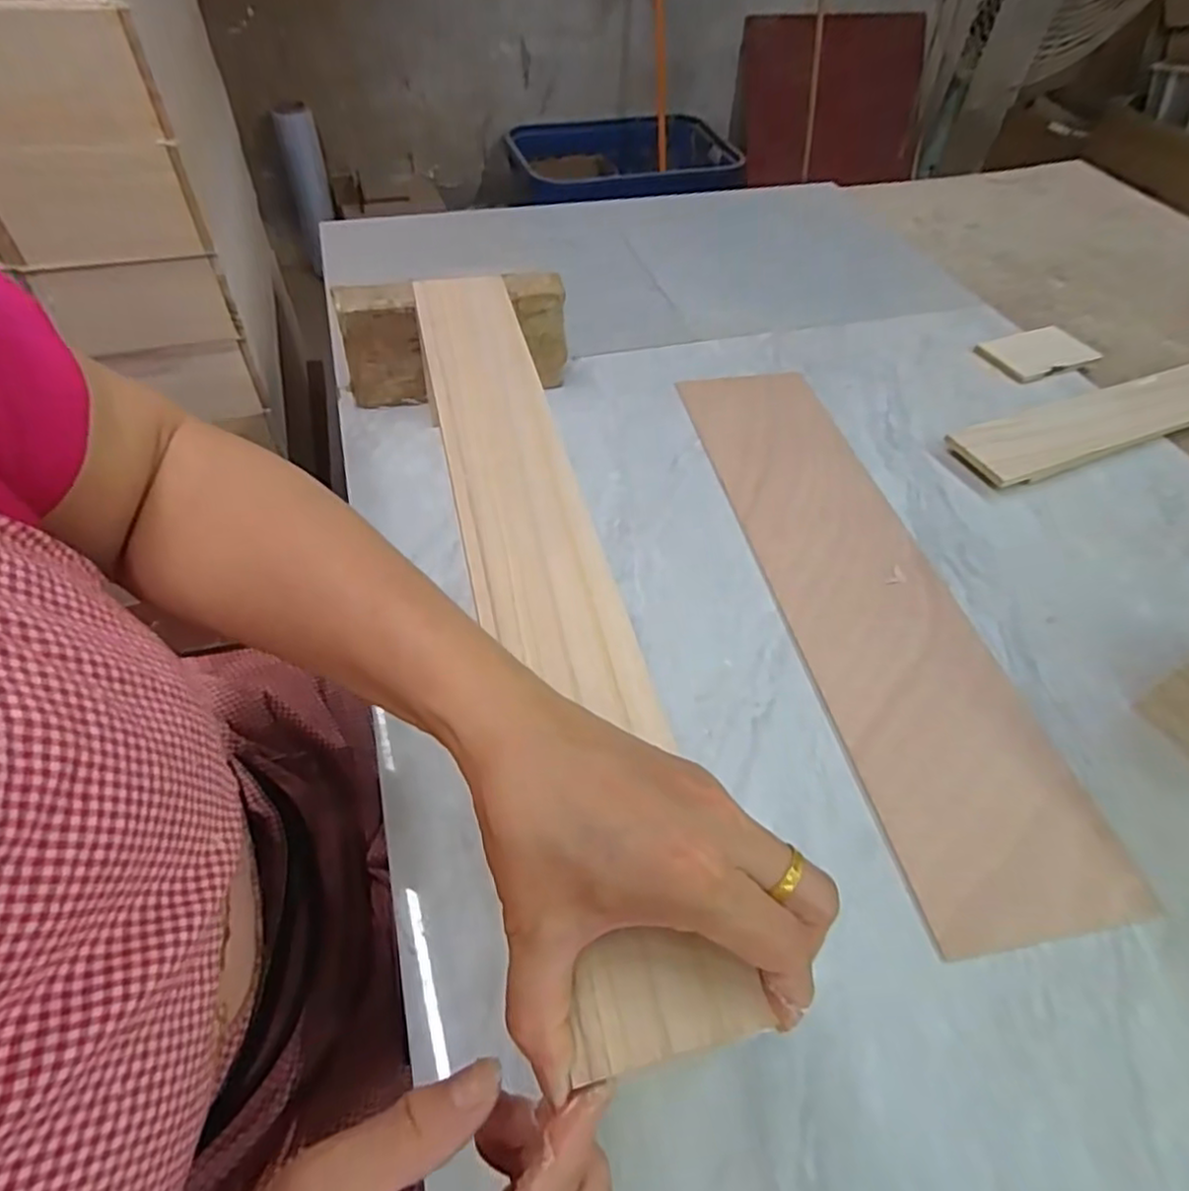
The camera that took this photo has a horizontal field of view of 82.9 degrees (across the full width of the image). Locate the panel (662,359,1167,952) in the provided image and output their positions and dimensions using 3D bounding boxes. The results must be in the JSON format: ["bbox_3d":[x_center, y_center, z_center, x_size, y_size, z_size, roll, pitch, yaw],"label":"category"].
[{"bbox_3d":[0.207,-0.020,0.545,0.139,0.006,0.548,-7,51,-9],"label":"panel"}]

